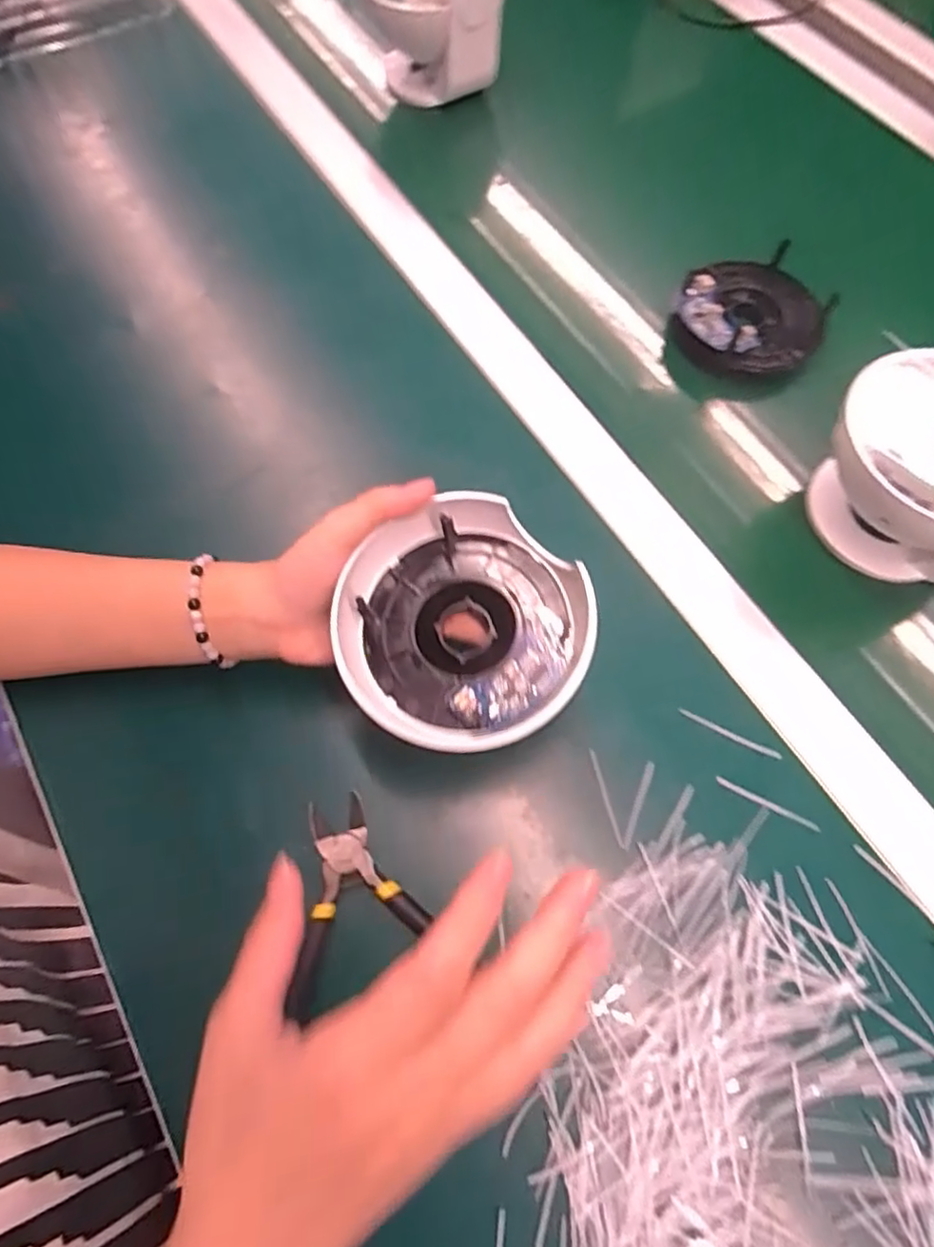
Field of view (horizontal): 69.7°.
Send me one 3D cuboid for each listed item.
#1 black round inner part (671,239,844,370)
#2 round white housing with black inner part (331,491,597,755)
[{"bbox_3d":[0.199,-0.216,0.460,0.092,0.033,0.112,39,73,16],"label":"black round inner part"},{"bbox_3d":[-0.002,0.004,0.311,0.108,0.035,0.110,-1,70,2],"label":"round white housing with black inner part"}]

